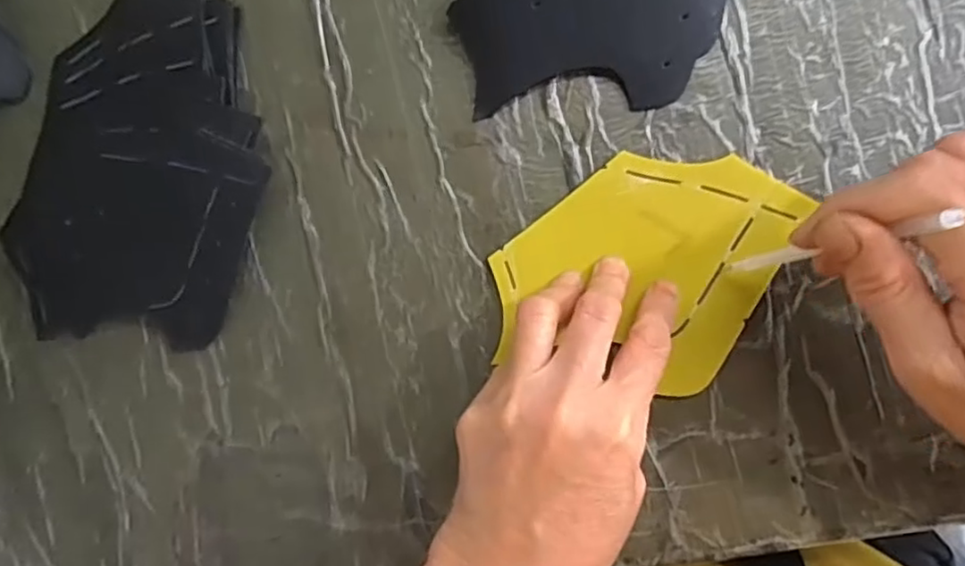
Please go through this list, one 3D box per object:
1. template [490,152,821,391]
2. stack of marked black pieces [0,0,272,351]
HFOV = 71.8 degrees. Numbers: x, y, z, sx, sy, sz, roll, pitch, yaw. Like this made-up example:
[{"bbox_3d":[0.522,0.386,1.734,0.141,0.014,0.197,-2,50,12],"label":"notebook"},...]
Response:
[{"bbox_3d":[0.072,-0.005,0.303,0.129,0.005,0.102,3,93,9],"label":"template"},{"bbox_3d":[-0.166,-0.058,0.331,0.122,0.026,0.177,11,94,9],"label":"stack of marked black pieces"}]

